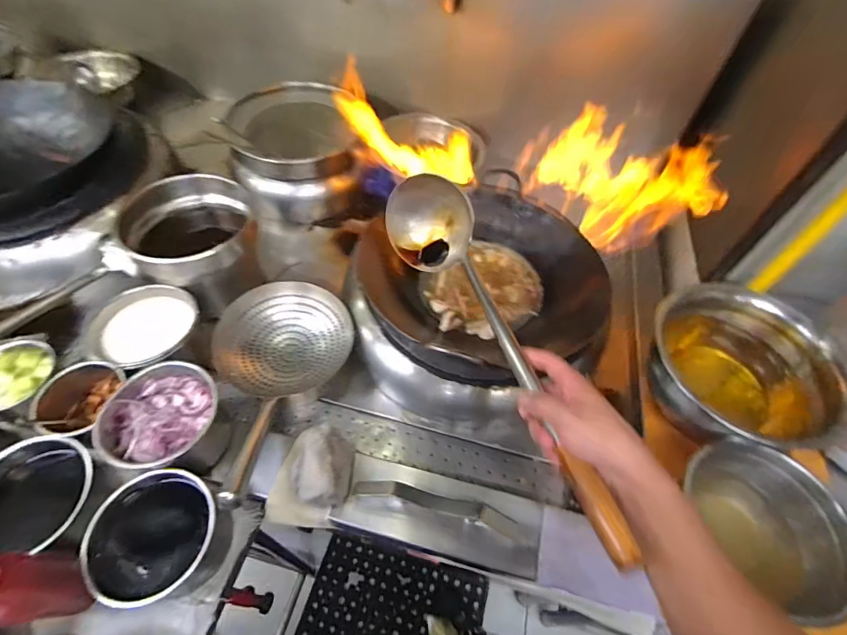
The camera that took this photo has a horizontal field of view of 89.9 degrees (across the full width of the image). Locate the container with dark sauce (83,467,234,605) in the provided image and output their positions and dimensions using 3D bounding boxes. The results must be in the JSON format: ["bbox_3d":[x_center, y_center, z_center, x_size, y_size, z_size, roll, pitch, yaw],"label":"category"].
[{"bbox_3d":[-0.351,0.301,0.579,0.148,0.100,0.150,2,54,-3],"label":"container with dark sauce"}]

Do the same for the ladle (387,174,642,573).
[{"bbox_3d":[0.073,0.010,0.483,0.092,0.120,0.504,-14,47,-14],"label":"ladle"}]

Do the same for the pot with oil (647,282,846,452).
[{"bbox_3d":[0.490,0.088,0.680,0.257,0.169,0.219,6,54,0],"label":"pot with oil"}]

